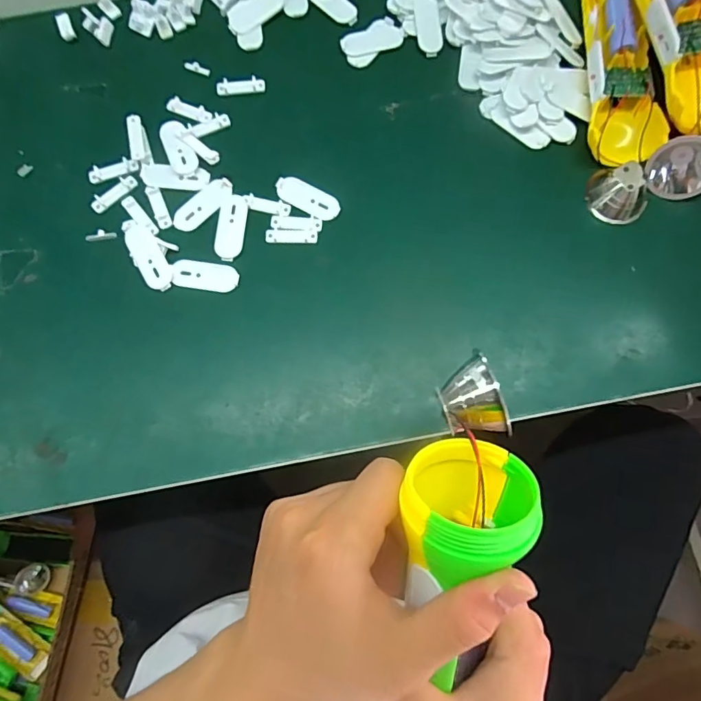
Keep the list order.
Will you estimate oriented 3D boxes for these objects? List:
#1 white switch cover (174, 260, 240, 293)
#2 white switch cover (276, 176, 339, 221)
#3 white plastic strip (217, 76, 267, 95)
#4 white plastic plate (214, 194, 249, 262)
[{"bbox_3d":[-0.103,-0.053,0.341,0.045,0.004,0.021,9,78,3],"label":"white switch cover"},{"bbox_3d":[-0.031,-0.112,0.353,0.050,0.004,0.022,30,80,7],"label":"white switch cover"},{"bbox_3d":[-0.084,-0.205,0.371,0.037,0.004,0.012,-10,78,-1],"label":"white plastic strip"},{"bbox_3d":[-0.086,-0.089,0.348,0.020,0.004,0.050,6,78,3],"label":"white plastic plate"}]

